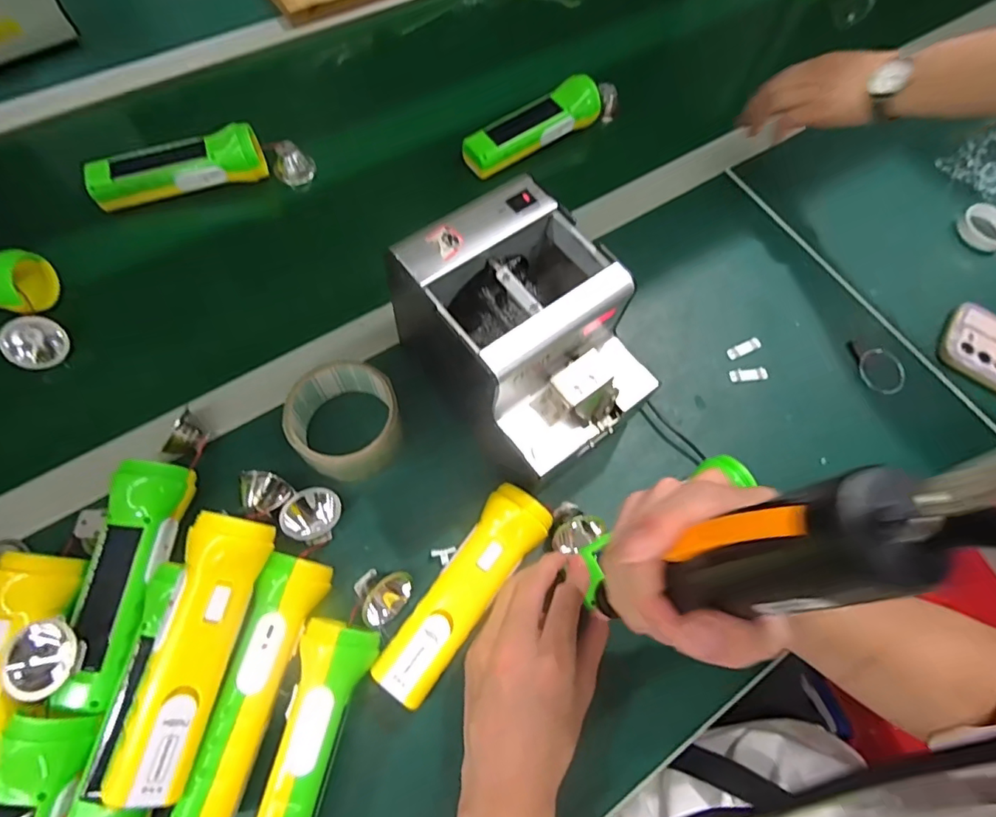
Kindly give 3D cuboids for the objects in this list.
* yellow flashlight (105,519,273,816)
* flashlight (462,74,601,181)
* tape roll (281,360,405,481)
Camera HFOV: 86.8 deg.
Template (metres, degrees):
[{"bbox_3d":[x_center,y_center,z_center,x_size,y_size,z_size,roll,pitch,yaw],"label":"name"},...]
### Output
[{"bbox_3d":[-0.189,0.150,0.328,0.043,0.049,0.160,11,67,2],"label":"yellow flashlight"},{"bbox_3d":[0.037,-0.320,0.582,0.173,0.042,0.053,-33,72,-15],"label":"flashlight"},{"bbox_3d":[-0.121,0.012,0.428,0.083,0.055,0.087,1,67,-2],"label":"tape roll"}]

